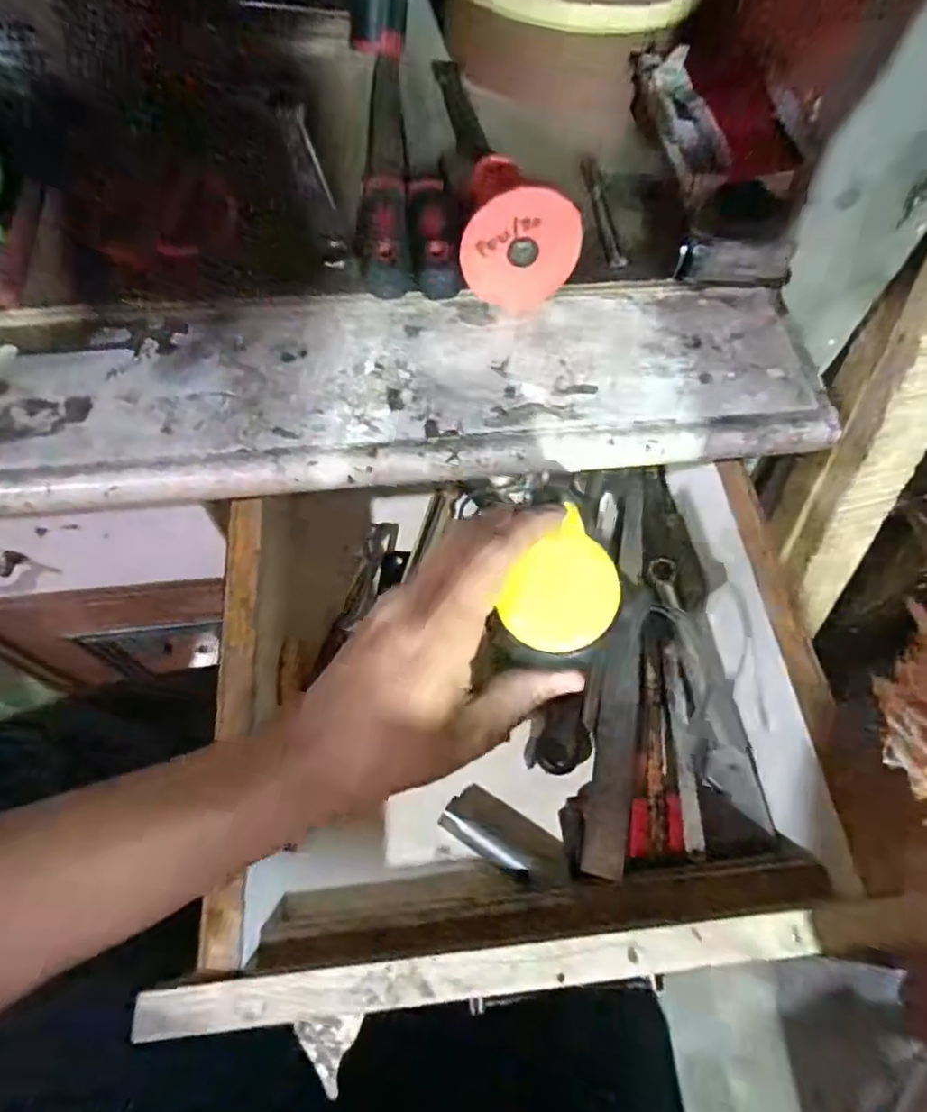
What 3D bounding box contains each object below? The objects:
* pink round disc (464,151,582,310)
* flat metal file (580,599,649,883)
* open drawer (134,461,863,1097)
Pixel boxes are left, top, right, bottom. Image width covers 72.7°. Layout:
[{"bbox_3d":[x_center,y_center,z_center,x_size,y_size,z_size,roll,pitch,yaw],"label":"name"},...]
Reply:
[{"bbox_3d":[0.033,-0.198,0.403,0.085,0.076,0.005,17,44,-27],"label":"pink round disc"},{"bbox_3d":[0.102,0.112,0.415,0.027,0.011,0.182,17,61,-2],"label":"flat metal file"},{"bbox_3d":[0.025,0.078,0.400,0.351,0.127,0.316,-5,63,-4],"label":"open drawer"}]

